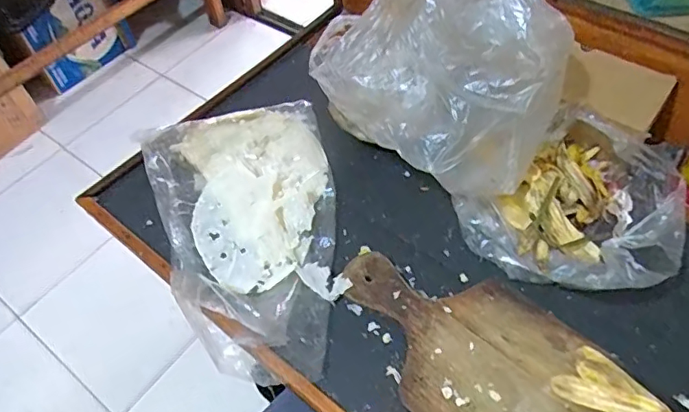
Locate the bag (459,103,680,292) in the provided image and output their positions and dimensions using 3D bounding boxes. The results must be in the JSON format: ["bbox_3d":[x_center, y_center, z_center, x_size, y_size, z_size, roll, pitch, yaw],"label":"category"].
[{"bbox_3d":[0.262,-0.008,0.560,0.236,0.078,0.203,-35,59,-19],"label":"bag"}]

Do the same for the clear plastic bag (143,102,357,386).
[{"bbox_3d":[-0.104,0.014,0.606,0.213,0.045,0.343,-17,55,-8],"label":"clear plastic bag"}]

